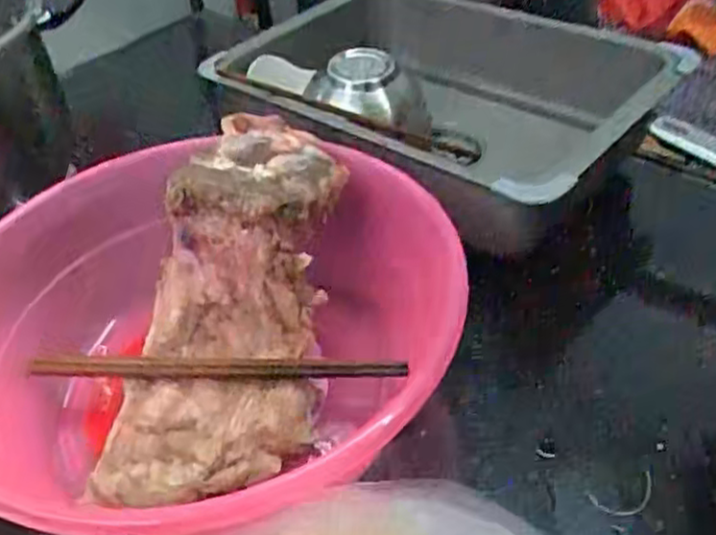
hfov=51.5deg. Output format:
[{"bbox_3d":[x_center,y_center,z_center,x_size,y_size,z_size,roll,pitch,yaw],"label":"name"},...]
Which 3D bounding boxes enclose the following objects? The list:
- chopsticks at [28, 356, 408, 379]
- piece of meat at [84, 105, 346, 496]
[{"bbox_3d":[-0.095,0.063,0.482,0.249,0.009,0.019,1,43,7],"label":"chopsticks"},{"bbox_3d":[-0.085,0.012,0.477,0.125,0.106,0.235,1,43,7],"label":"piece of meat"}]

